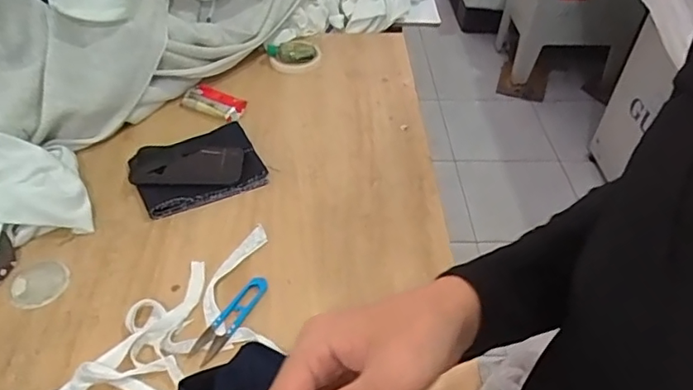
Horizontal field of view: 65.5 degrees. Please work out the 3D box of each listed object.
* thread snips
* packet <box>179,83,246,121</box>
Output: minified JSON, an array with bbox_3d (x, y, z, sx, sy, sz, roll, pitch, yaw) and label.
[{"bbox_3d":[-0.129,0.137,0.602,0.028,0.006,0.115,22,48,19],"label":"thread snips"},{"bbox_3d":[-0.214,-0.151,0.870,0.111,0.008,0.049,23,48,19],"label":"packet"}]

